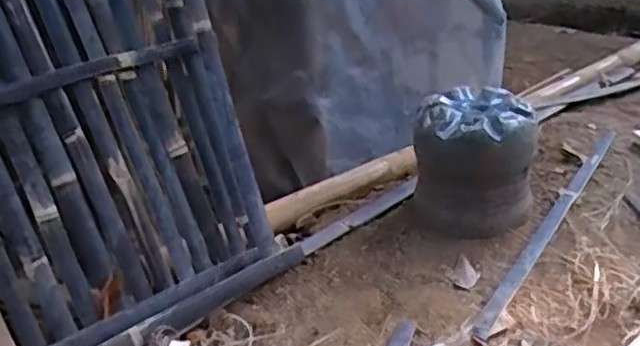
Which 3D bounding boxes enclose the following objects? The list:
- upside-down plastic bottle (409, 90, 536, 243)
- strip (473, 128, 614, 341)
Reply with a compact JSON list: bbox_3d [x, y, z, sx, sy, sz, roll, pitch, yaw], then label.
[{"bbox_3d":[0.313,-0.024,1.365,0.233,0.244,0.209,1,27,12],"label":"upside-down plastic bottle"},{"bbox_3d":[0.494,0.081,1.376,0.034,0.010,0.839,14,32,32],"label":"strip"}]

